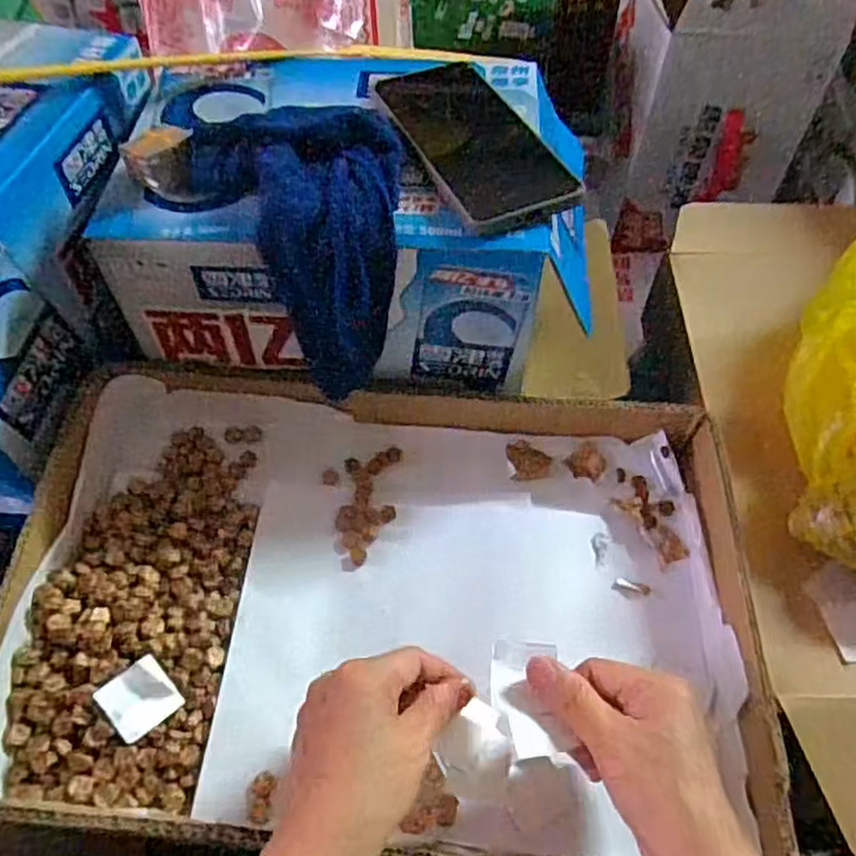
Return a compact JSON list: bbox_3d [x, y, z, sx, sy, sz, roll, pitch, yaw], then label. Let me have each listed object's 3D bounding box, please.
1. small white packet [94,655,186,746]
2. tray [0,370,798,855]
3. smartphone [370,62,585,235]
[{"bbox_3d":[-0.159,0.150,0.399,0.036,0.005,0.035,-36,88,-32],"label":"small white packet"},{"bbox_3d":[-0.026,0.098,0.451,0.429,0.063,0.297,2,56,2],"label":"tray"},{"bbox_3d":[0.026,-0.188,0.459,0.076,0.015,0.167,-18,58,-12],"label":"smartphone"}]

